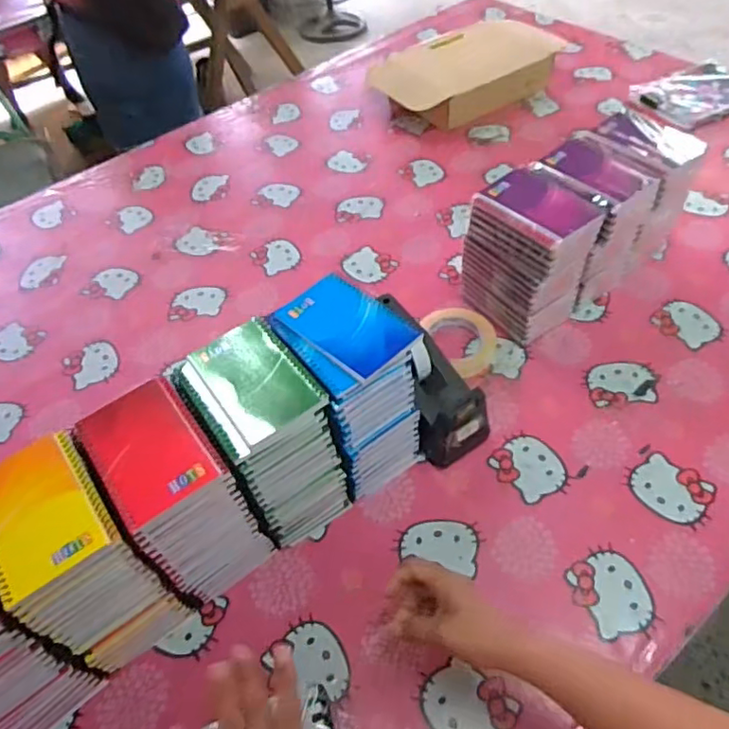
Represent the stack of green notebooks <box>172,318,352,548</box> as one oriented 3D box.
[{"bbox_3d":[-0.099,0.078,0.626,0.104,0.193,0.144,-33,55,-20],"label":"stack of green notebooks"}]

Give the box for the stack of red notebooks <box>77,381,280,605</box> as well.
[{"bbox_3d":[-0.179,0.130,0.586,0.089,0.201,0.133,-33,55,-20],"label":"stack of red notebooks"}]

